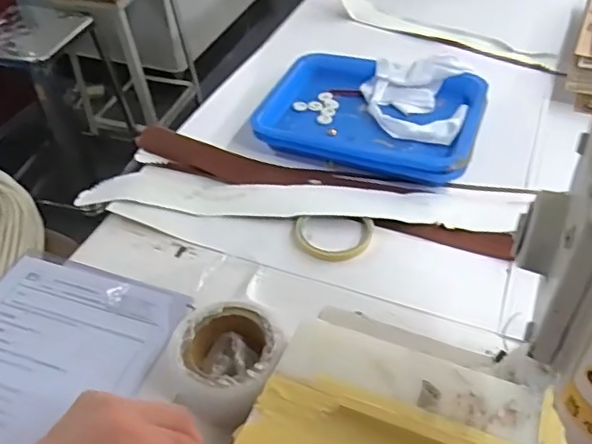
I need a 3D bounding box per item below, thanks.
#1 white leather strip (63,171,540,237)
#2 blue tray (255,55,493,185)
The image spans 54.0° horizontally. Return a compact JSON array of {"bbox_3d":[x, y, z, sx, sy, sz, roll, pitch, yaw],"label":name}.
[{"bbox_3d":[0.000,-0.031,0.711,0.544,0.016,0.075,4,45,7],"label":"white leather strip"},{"bbox_3d":[0.106,-0.155,0.812,0.293,0.042,0.213,16,47,18],"label":"blue tray"}]

